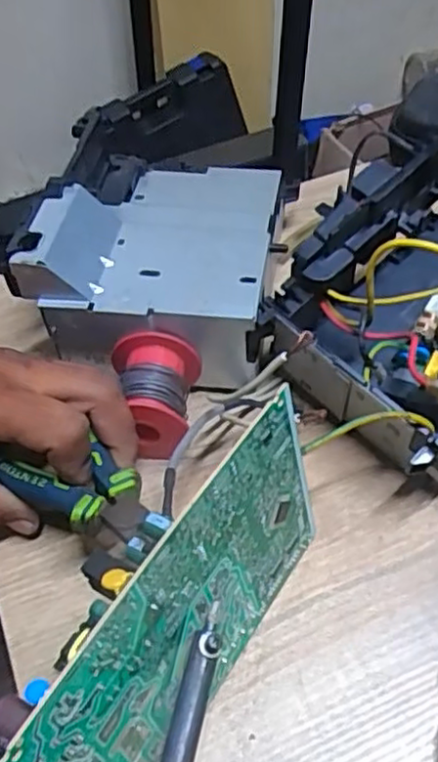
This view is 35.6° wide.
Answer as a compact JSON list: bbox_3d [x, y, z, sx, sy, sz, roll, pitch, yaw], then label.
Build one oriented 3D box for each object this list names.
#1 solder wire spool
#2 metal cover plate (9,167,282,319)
[{"bbox_3d":[-0.039,0.008,0.393,0.052,0.045,0.058,3,52,6],"label":"solder wire spool"},{"bbox_3d":[-0.037,-0.109,0.445,0.140,0.058,0.186,6,53,7],"label":"metal cover plate"}]

